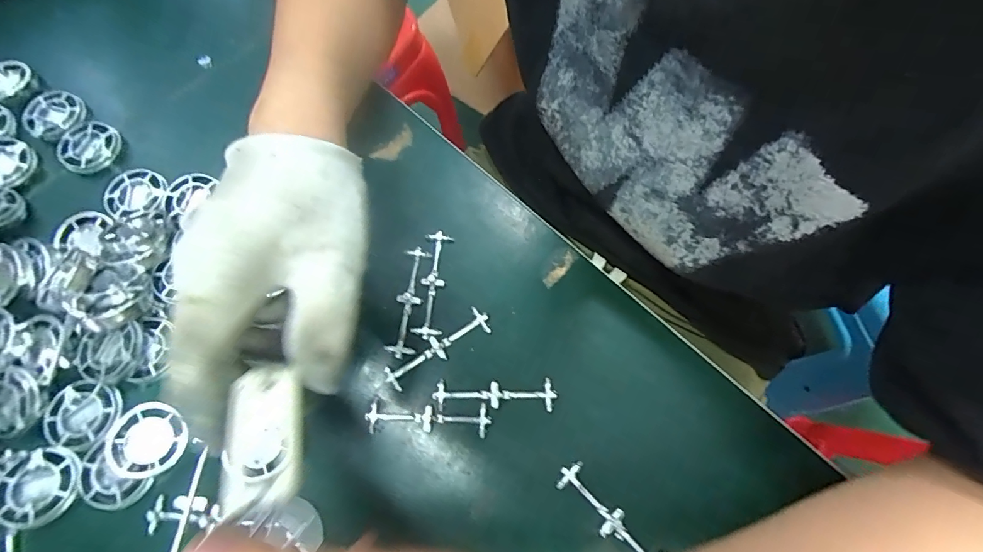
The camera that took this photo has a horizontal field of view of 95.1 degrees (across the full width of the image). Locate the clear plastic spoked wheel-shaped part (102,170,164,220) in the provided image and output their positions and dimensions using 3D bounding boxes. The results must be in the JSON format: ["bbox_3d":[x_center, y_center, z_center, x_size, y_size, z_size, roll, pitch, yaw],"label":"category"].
[{"bbox_3d":[-0.241,-0.055,0.305,0.040,0.009,0.037,0,72,1],"label":"clear plastic spoked wheel-shaped part"}]

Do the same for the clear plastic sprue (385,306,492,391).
[{"bbox_3d":[-0.033,0.044,0.275,0.070,0.004,0.017,-32,74,-10],"label":"clear plastic sprue"}]

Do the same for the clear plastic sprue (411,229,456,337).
[{"bbox_3d":[-0.038,0.004,0.290,0.018,0.005,0.071,5,72,2],"label":"clear plastic sprue"}]

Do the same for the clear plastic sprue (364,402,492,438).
[{"bbox_3d":[-0.037,0.083,0.261,0.072,0.004,0.017,2,72,1],"label":"clear plastic sprue"}]

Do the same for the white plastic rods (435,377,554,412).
[{"bbox_3d":[0.002,0.070,0.266,0.071,0.004,0.017,1,72,1],"label":"white plastic rods"}]

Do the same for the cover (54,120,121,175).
[{"bbox_3d":[-0.285,-0.090,0.321,0.044,0.012,0.039,34,75,11],"label":"cover"}]

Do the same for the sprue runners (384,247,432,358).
[{"bbox_3d":[-0.053,0.015,0.285,0.016,0.004,0.071,7,72,3],"label":"sprue runners"}]

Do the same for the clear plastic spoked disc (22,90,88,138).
[{"bbox_3d":[-0.320,-0.119,0.329,0.038,0.007,0.042,-16,72,-5],"label":"clear plastic spoked disc"}]

